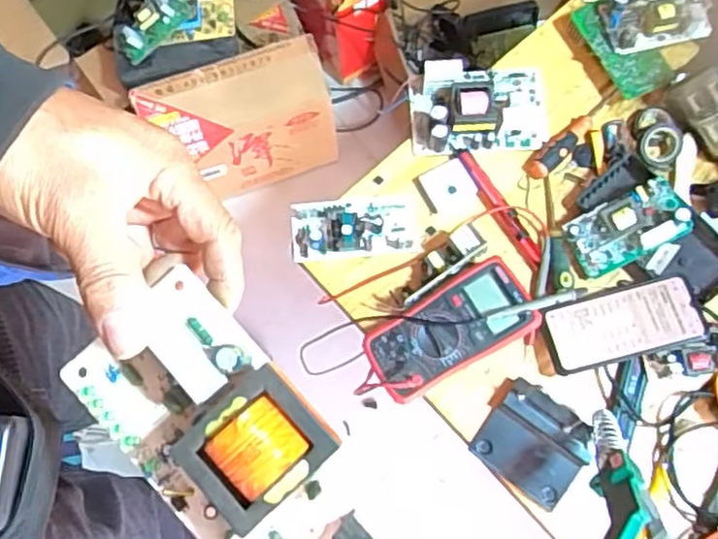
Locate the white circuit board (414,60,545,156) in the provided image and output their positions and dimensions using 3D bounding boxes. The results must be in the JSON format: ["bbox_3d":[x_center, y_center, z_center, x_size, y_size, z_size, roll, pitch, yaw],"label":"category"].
[{"bbox_3d":[0.147,-0.200,0.824,0.163,0.046,0.106,-3,75,0],"label":"white circuit board"}]

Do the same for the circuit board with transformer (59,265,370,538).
[{"bbox_3d":[-0.059,0.076,0.293,0.080,0.041,0.154,-42,78,-10],"label":"circuit board with transformer"}]

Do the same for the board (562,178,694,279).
[{"bbox_3d":[0.299,-0.046,0.758,0.123,0.024,0.070,-28,86,18],"label":"board"}]

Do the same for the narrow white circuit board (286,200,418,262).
[{"bbox_3d":[-0.005,-0.053,0.788,0.146,0.038,0.069,-4,75,0],"label":"narrow white circuit board"}]

